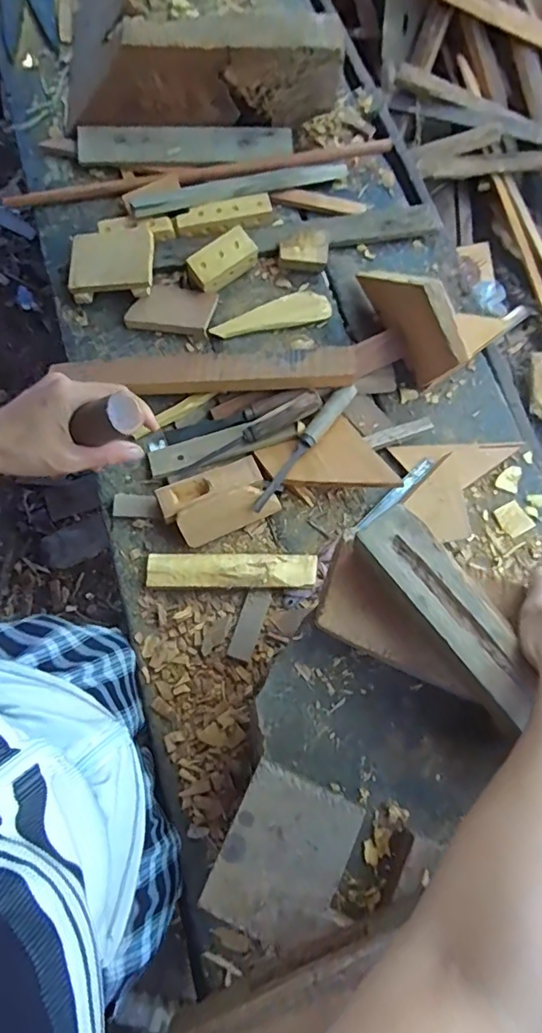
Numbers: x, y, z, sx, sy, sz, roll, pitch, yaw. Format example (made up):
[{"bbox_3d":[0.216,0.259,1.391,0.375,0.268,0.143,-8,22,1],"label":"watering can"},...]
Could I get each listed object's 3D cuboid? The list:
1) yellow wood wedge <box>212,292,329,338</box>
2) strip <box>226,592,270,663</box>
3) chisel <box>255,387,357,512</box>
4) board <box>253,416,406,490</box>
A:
[{"bbox_3d":[-0.001,-0.329,0.859,0.192,0.018,0.051,-11,75,-3],"label":"yellow wood wedge"},{"bbox_3d":[-0.030,0.149,0.726,0.031,0.008,0.097,18,75,4],"label":"strip"},{"bbox_3d":[0.046,-0.102,0.762,0.026,0.020,0.235,37,78,9],"label":"chisel"},{"bbox_3d":[0.078,-0.071,0.764,0.171,0.024,0.127,-23,72,4],"label":"board"}]

